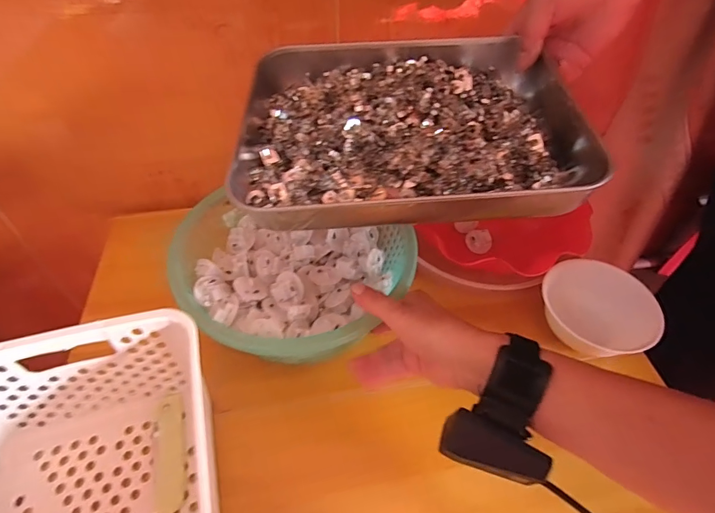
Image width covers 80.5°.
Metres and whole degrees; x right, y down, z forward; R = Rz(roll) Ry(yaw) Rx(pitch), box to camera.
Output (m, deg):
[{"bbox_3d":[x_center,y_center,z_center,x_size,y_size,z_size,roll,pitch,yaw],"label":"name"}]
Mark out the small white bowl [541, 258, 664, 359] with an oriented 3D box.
[{"bbox_3d":[0.255,0.055,0.453,0.113,0.037,0.103,1,50,-1],"label":"small white bowl"}]

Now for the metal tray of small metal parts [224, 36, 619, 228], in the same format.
[{"bbox_3d":[0.037,-0.107,0.339,0.256,0.045,0.204,0,50,-3],"label":"metal tray of small metal parts"}]

